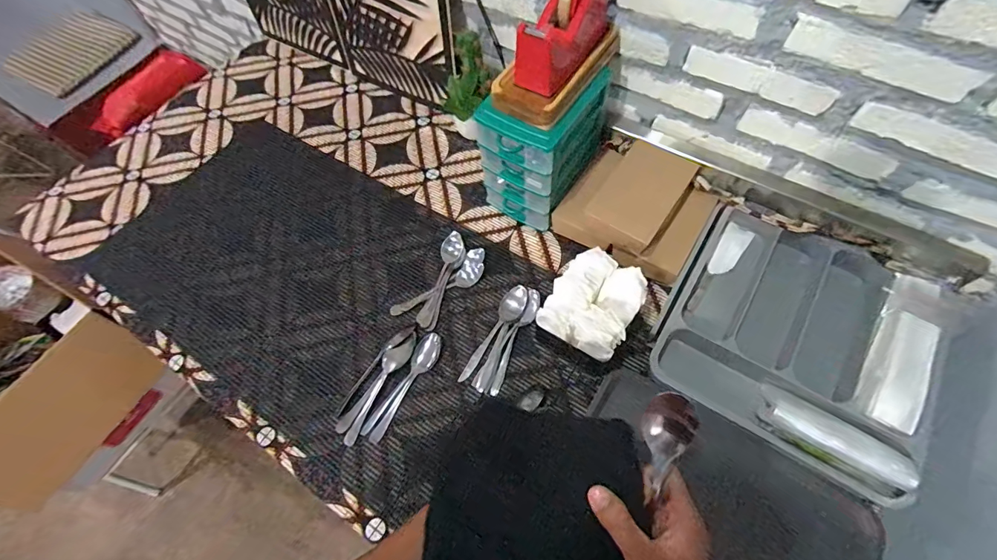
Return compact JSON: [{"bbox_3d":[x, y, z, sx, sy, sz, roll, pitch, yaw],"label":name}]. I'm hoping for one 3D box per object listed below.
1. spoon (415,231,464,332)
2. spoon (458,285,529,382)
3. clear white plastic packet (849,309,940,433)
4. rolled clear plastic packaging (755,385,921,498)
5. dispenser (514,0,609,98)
[{"bbox_3d":[-0.096,-0.002,0.697,0.036,0.026,0.170,13,64,10],"label":"spoon"},{"bbox_3d":[-0.011,0.079,0.647,0.035,0.031,0.165,33,69,18],"label":"spoon"},{"bbox_3d":[0.507,0.114,0.533,0.063,0.031,0.147,29,68,17],"label":"clear white plastic packet"},{"bbox_3d":[0.403,0.189,0.506,0.157,0.030,0.067,34,69,19],"label":"rolled clear plastic packaging"},{"bbox_3d":[0.091,-0.341,0.548,0.062,0.103,0.183,30,68,17],"label":"dispenser"}]

